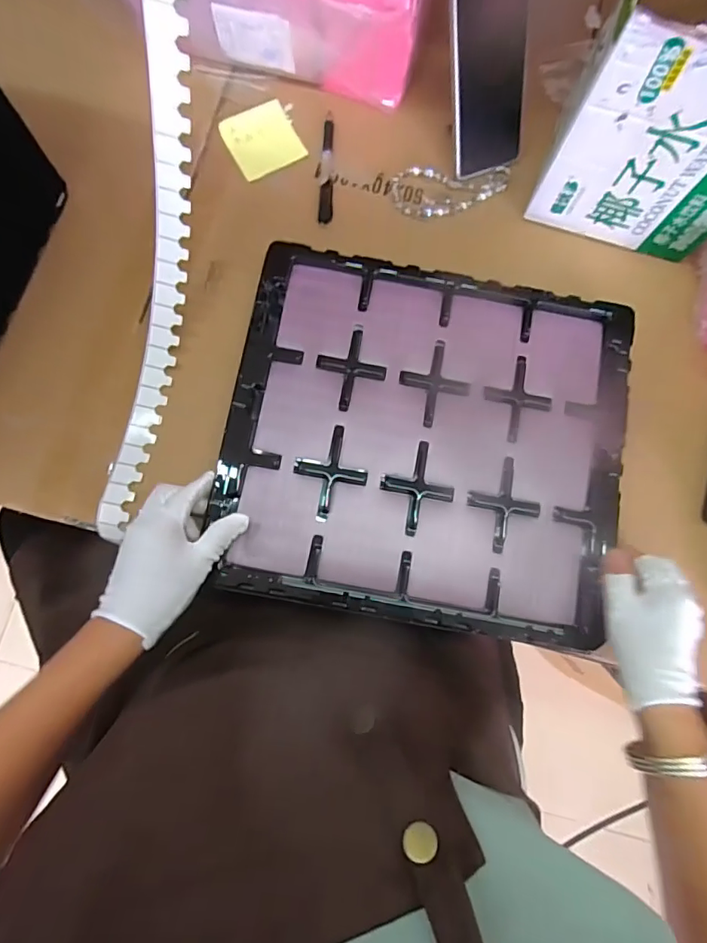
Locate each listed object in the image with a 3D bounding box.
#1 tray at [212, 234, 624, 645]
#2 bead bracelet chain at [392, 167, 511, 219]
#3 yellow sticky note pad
[{"bbox_3d":[0.068,-0.032,0.466,0.359,0.029,0.328,11,81,-3],"label":"tray"},{"bbox_3d":[0.107,-0.302,0.541,0.125,0.014,0.061,1,80,-2],"label":"bead bracelet chain"},{"bbox_3d":[-0.101,-0.371,0.550,0.076,0.004,0.076,-29,83,-7],"label":"yellow sticky note pad"}]

